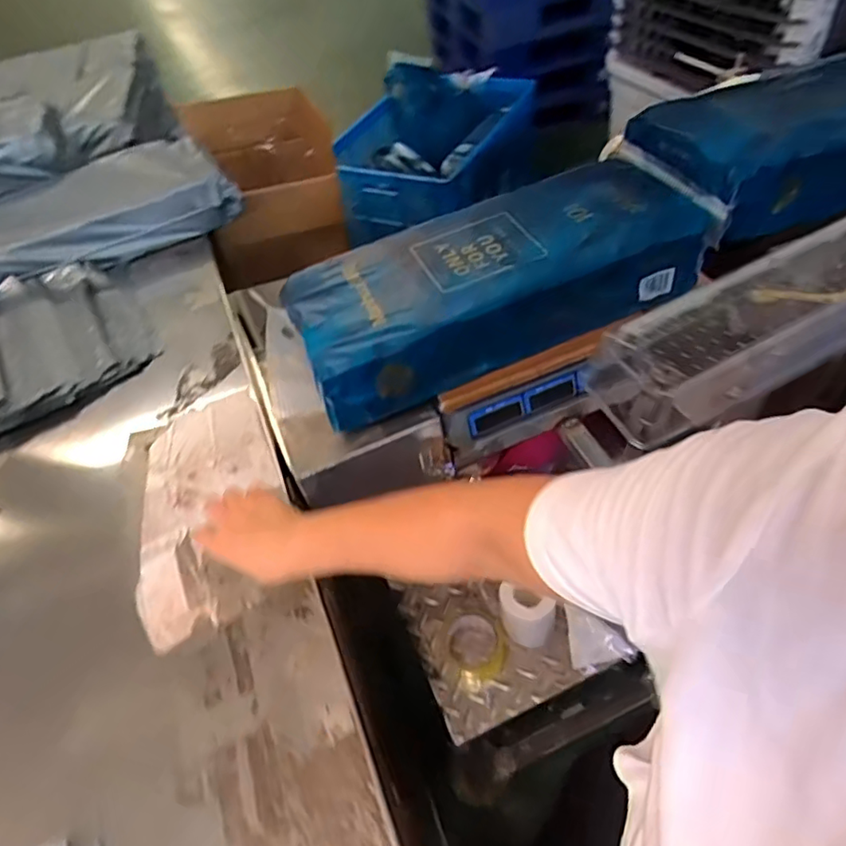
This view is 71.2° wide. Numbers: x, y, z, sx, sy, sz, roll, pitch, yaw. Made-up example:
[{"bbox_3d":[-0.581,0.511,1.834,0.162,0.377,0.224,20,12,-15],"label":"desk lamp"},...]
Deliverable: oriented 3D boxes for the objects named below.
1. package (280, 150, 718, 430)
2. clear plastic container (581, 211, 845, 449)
[{"bbox_3d":[0.109,-0.208,0.845,0.597,0.131,0.250,-23,50,-10],"label":"package"},{"bbox_3d":[0.260,-0.077,0.429,0.326,0.079,0.063,-26,50,-12],"label":"clear plastic container"}]

